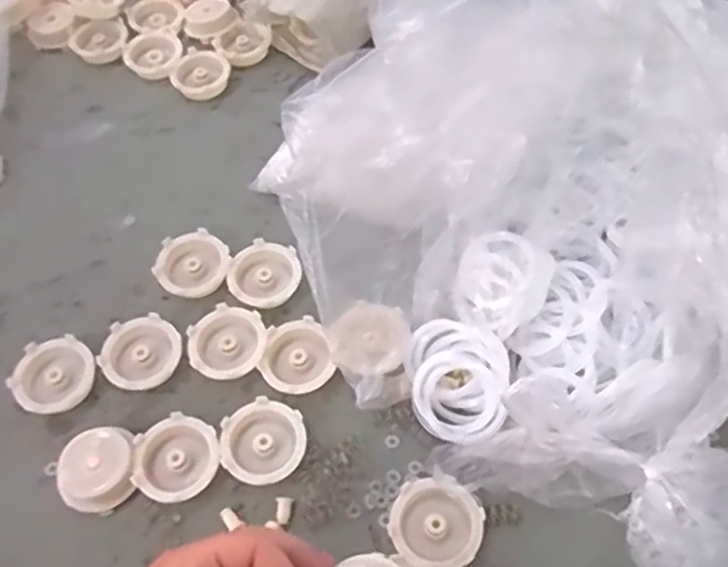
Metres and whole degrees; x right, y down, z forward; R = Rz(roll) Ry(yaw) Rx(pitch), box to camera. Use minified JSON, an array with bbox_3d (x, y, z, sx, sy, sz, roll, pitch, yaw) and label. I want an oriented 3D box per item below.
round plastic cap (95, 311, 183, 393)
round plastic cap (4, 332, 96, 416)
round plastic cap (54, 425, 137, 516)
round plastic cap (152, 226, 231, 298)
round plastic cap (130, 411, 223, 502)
[{"bbox_3d":[-0.157,0.049,0.483,0.052,0.015,0.053,-1,59,2],"label":"round plastic cap"},{"bbox_3d":[-0.214,0.063,0.475,0.053,0.017,0.051,-1,59,2],"label":"round plastic cap"},{"bbox_3d":[-0.171,0.118,0.437,0.051,0.018,0.052,-5,85,1],"label":"round plastic cap"},{"bbox_3d":[-0.130,-0.014,0.521,0.053,0.016,0.054,-1,59,2],"label":"round plastic cap"},{"bbox_3d":[-0.119,0.113,0.443,0.053,0.014,0.054,-1,59,2],"label":"round plastic cap"}]

